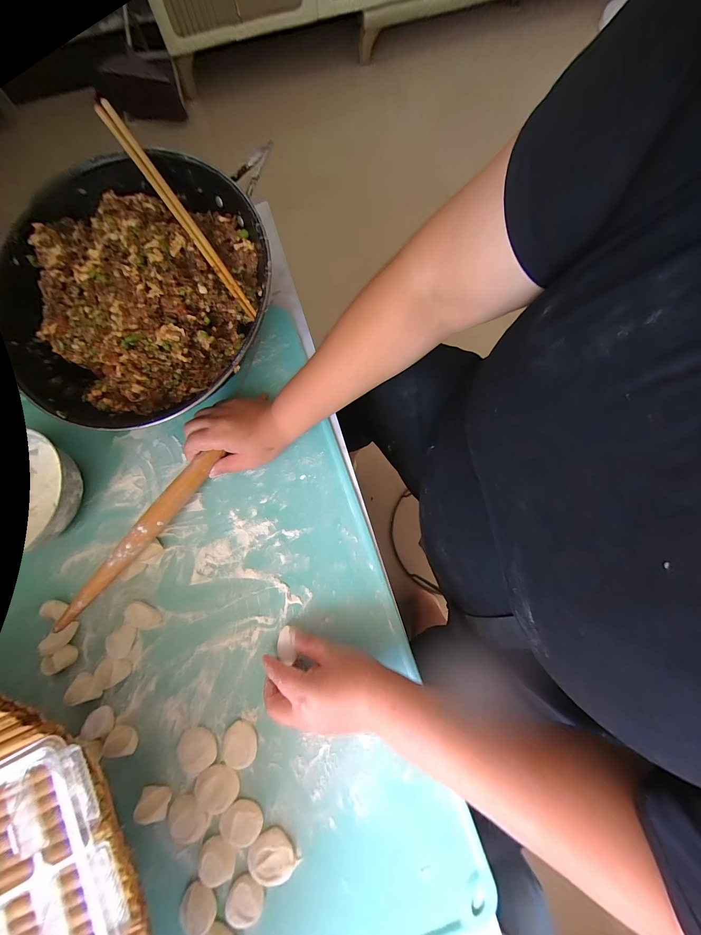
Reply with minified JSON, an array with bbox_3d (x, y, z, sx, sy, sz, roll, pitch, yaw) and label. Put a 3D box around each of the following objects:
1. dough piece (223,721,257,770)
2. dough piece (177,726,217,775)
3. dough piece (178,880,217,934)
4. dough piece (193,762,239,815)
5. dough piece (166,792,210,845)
[{"bbox_3d":[-0.114,0.285,0.325,0.035,0.005,0.039,3,78,2],"label":"dough piece"},{"bbox_3d":[-0.160,0.293,0.327,0.040,0.004,0.039,0,77,2],"label":"dough piece"},{"bbox_3d":[-0.144,0.416,0.297,0.032,0.005,0.036,11,78,4],"label":"dough piece"},{"bbox_3d":[-0.135,0.323,0.318,0.042,0.004,0.039,0,77,2],"label":"dough piece"},{"bbox_3d":[-0.165,0.354,0.315,0.040,0.004,0.039,0,77,2],"label":"dough piece"}]

